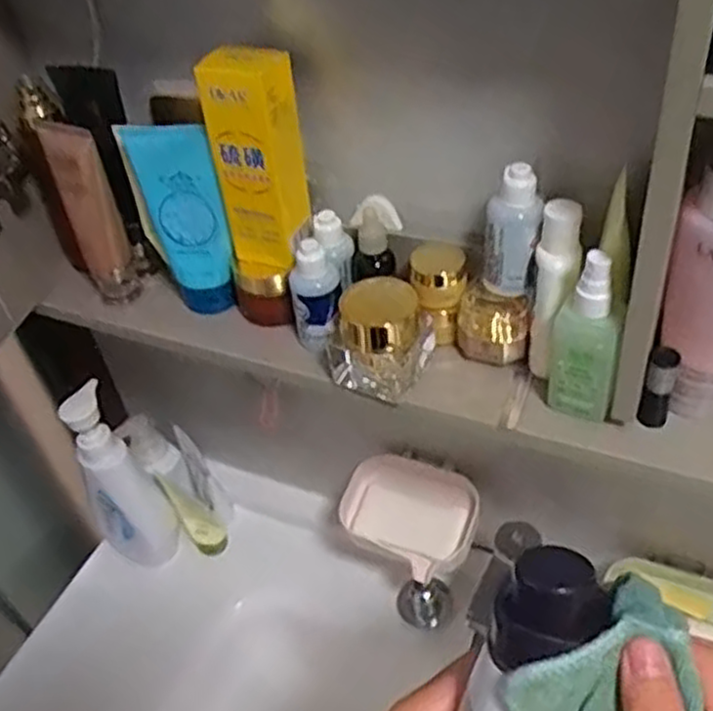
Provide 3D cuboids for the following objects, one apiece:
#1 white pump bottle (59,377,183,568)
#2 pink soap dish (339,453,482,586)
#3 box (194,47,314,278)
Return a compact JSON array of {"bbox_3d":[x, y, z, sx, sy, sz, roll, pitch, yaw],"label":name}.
[{"bbox_3d":[-0.269,0.145,0.879,0.077,0.258,0.063,-33,49,-24],"label":"white pump bottle"},{"bbox_3d":[0.055,0.167,0.795,0.132,0.079,0.100,18,49,25],"label":"pink soap dish"},{"bbox_3d":[-0.071,-0.140,0.571,0.054,0.165,0.045,12,47,20],"label":"box"}]

